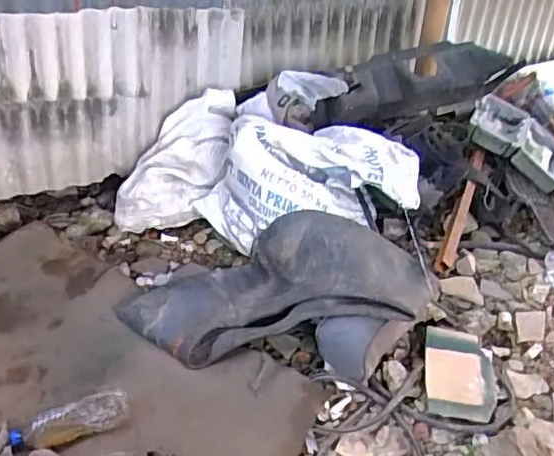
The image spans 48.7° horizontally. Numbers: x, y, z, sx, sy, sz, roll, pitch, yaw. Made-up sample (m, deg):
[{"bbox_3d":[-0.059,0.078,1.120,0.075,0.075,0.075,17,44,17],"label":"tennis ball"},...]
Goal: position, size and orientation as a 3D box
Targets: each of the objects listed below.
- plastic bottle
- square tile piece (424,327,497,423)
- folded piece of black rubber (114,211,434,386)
[{"bbox_3d":[-0.411,0.380,1.215,0.231,0.054,0.057,-10,40,-16],"label":"plastic bottle"},{"bbox_3d":[0.415,0.330,1.389,0.150,0.016,0.232,4,45,9],"label":"square tile piece"},{"bbox_3d":[0.000,0.141,1.439,0.709,0.201,0.329,6,38,3],"label":"folded piece of black rubber"}]

